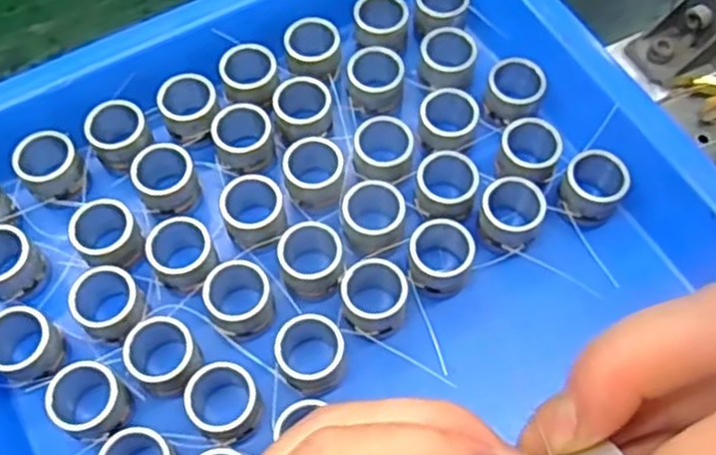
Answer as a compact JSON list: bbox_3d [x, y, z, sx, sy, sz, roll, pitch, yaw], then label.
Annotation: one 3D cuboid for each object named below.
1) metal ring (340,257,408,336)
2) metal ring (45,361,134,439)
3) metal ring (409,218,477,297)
[{"bbox_3d":[0.006,0.026,0.289,0.025,0.020,0.024,0,61,0],"label":"metal ring"},{"bbox_3d":[-0.096,0.063,0.273,0.026,0.023,0.024,0,61,0],"label":"metal ring"},{"bbox_3d":[0.033,0.012,0.298,0.025,0.018,0.024,0,61,0],"label":"metal ring"}]

